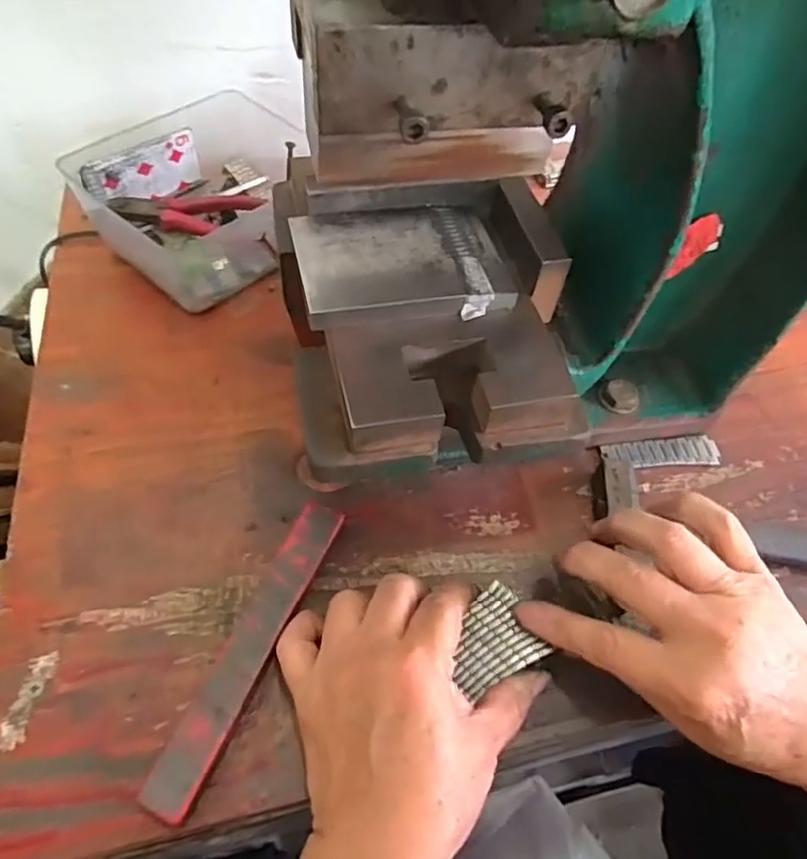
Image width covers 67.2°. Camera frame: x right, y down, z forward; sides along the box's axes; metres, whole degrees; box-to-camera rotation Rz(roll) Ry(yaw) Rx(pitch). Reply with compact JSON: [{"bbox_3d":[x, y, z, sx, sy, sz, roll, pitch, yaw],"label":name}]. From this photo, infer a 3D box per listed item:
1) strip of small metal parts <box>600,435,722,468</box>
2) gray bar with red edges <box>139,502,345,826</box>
[{"bbox_3d":[0.158,0.013,0.375,0.075,0.009,0.020,-2,54,-6],"label":"strip of small metal parts"},{"bbox_3d":[-0.069,0.098,0.284,0.021,0.005,0.149,27,56,1],"label":"gray bar with red edges"}]

